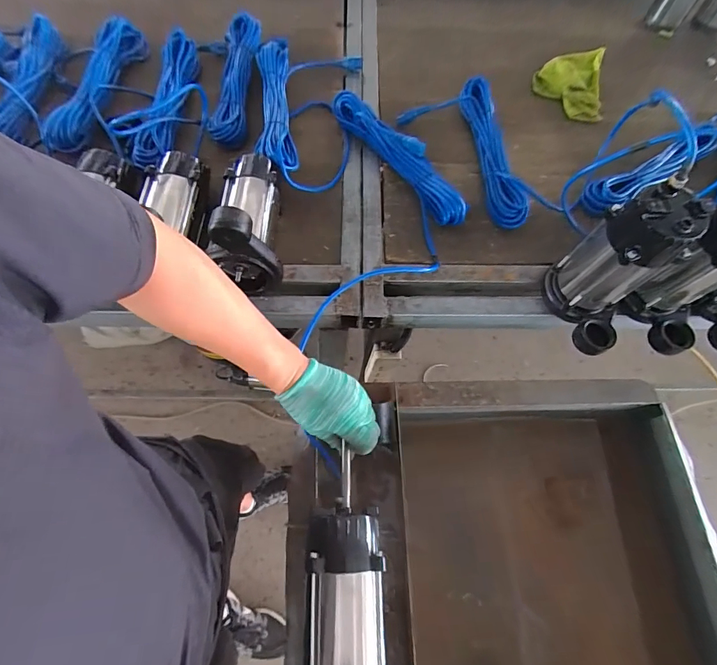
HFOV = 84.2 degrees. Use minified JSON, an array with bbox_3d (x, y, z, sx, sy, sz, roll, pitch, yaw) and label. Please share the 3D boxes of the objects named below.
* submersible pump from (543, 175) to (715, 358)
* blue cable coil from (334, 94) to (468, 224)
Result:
[{"bbox_3d":[0.375,-0.075,0.581,0.113,0.238,0.131,19,67,5],"label":"submersible pump"},{"bbox_3d":[0.073,-0.349,0.781,0.051,0.067,0.384,-35,73,-16],"label":"blue cable coil"}]

